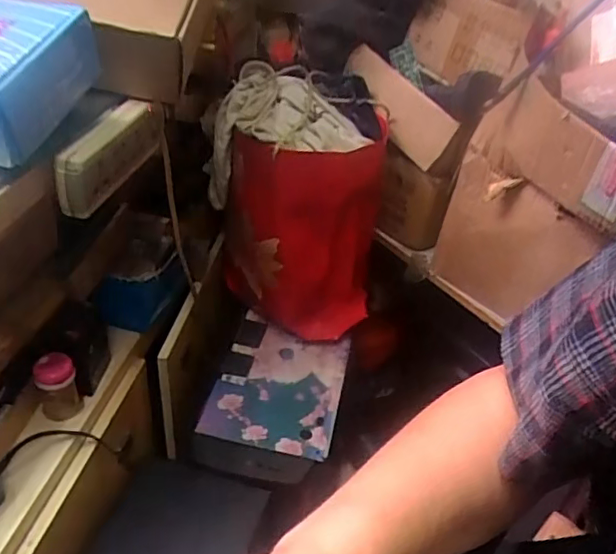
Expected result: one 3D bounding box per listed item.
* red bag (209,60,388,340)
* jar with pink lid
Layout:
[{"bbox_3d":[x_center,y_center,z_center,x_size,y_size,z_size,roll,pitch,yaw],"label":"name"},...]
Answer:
[{"bbox_3d":[-0.019,-0.103,0.953,0.260,0.395,0.224,-22,46,-34],"label":"red bag"},{"bbox_3d":[-0.304,0.133,0.693,0.049,0.080,0.045,5,37,-4],"label":"jar with pink lid"}]

